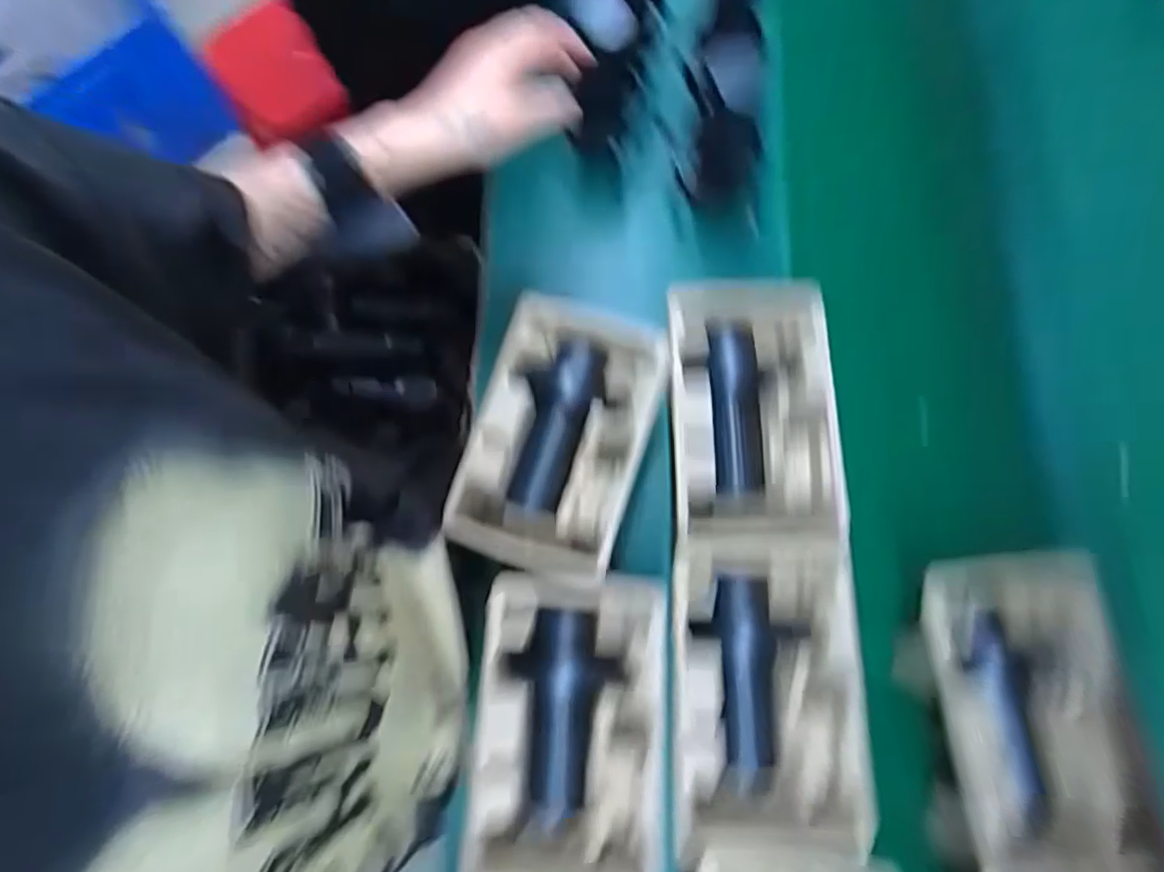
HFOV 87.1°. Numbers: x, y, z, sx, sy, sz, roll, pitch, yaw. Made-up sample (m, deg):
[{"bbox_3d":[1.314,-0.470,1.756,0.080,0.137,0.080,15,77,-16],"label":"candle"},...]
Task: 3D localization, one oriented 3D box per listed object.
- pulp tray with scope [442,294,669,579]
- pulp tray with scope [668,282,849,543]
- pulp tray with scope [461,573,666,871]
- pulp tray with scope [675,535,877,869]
[{"bbox_3d":[-0.020,0.012,0.566,0.147,0.083,0.236,18,77,6],"label":"pulp tray with scope"},{"bbox_3d":[0.149,-0.025,0.544,0.139,0.046,0.232,-1,76,2],"label":"pulp tray with scope"},{"bbox_3d":[-0.010,0.228,0.495,0.144,0.055,0.220,2,76,2],"label":"pulp tray with scope"},{"bbox_3d":[0.145,0.203,0.491,0.143,0.048,0.240,1,76,2],"label":"pulp tray with scope"}]

